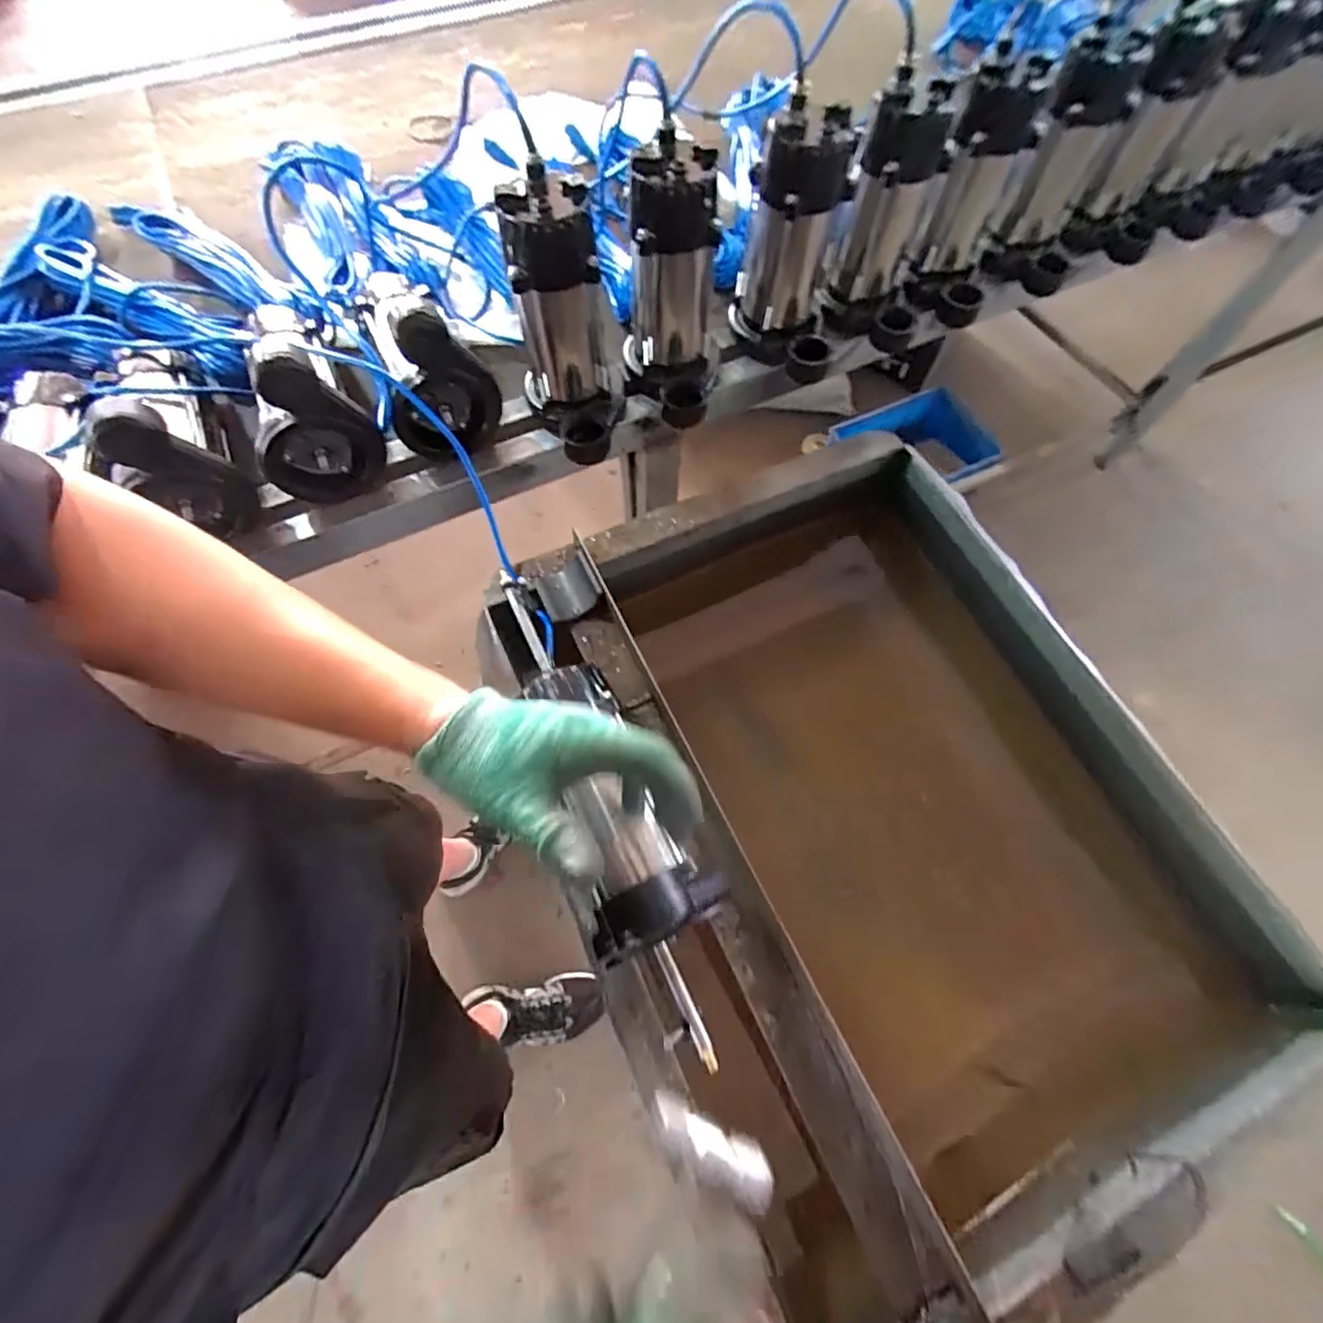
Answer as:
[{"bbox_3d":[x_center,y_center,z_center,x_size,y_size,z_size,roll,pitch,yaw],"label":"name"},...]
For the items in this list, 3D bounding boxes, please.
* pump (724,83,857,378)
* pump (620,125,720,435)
[{"bbox_3d":[0.165,-0.466,0.684,0.101,0.243,0.147,-20,69,-9],"label":"pump"},{"bbox_3d":[0.018,-0.405,0.647,0.114,0.229,0.150,-6,67,-3],"label":"pump"}]

